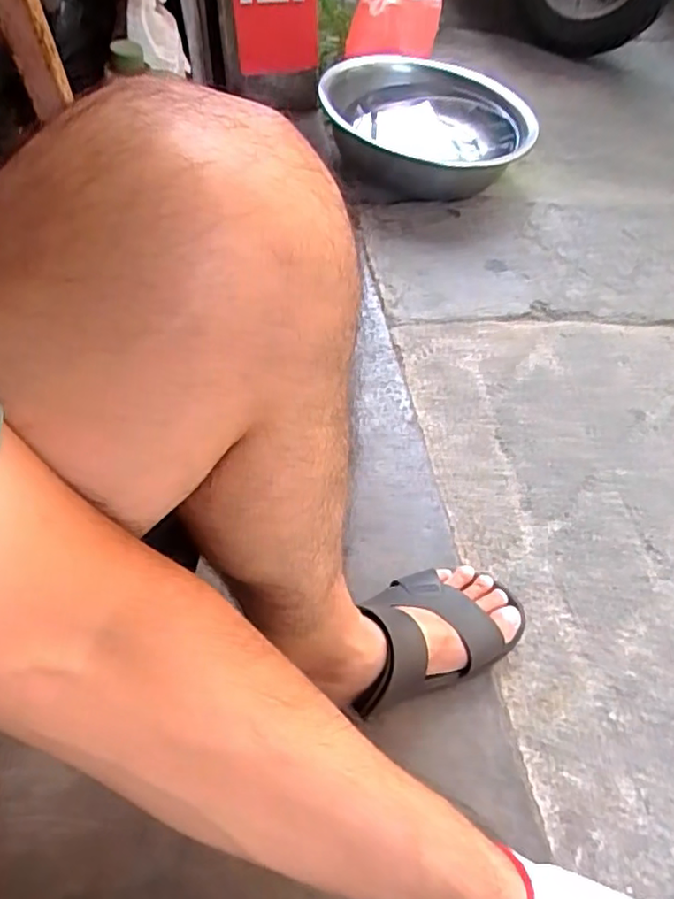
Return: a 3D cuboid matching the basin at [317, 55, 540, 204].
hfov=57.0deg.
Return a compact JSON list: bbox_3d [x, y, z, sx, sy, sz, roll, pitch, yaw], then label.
[{"bbox_3d":[0.144,-0.519,1.020,0.324,0.111,0.325,0,56,-1],"label":"basin"}]

